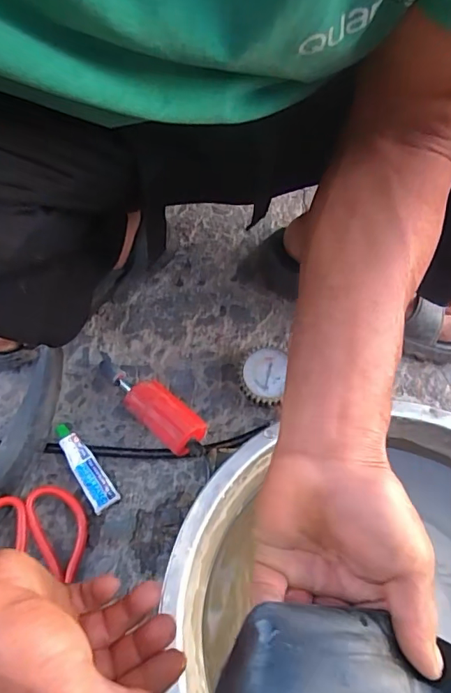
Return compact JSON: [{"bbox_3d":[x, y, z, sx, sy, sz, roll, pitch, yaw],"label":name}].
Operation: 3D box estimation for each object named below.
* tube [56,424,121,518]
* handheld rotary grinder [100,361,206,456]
[{"bbox_3d":[-0.147,0.124,0.489,0.026,0.009,0.098,-31,87,-17],"label":"tube"},{"bbox_3d":[-0.090,0.056,0.522,0.155,0.047,0.044,41,69,16],"label":"handheld rotary grinder"}]

